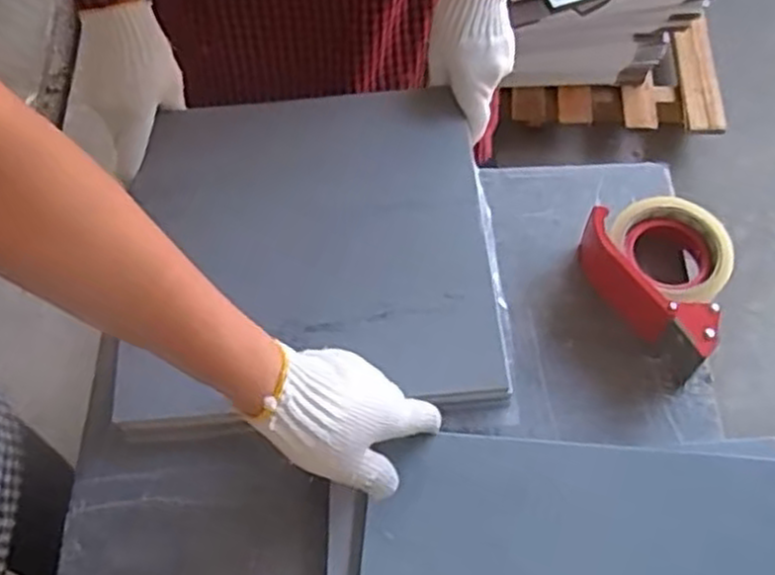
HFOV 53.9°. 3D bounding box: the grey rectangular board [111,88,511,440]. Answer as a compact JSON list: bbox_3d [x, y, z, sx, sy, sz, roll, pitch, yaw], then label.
[{"bbox_3d":[-0.067,-0.043,0.658,0.300,0.018,0.307,-5,63,0],"label":"grey rectangular board"}]

